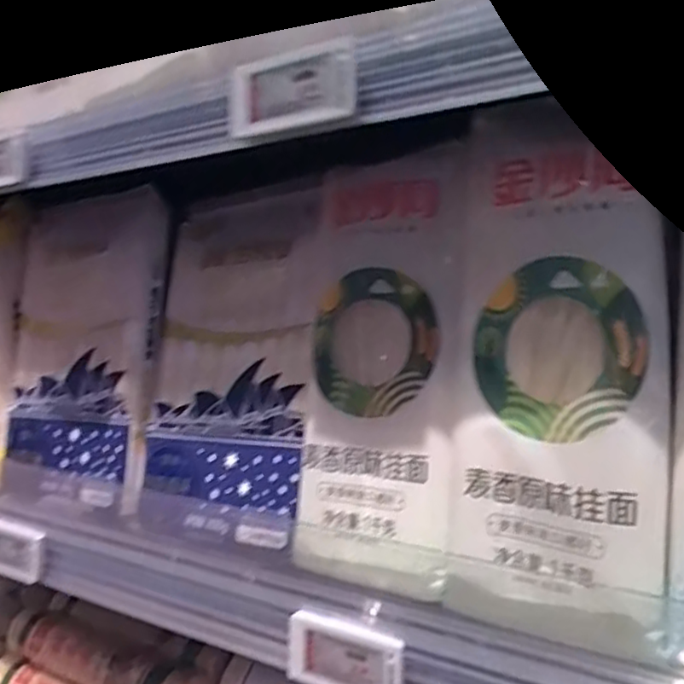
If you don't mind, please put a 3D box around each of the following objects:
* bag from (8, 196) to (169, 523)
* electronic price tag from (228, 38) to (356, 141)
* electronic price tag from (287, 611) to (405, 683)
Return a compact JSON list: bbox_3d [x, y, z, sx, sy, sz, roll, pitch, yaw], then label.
[{"bbox_3d":[-0.219,0.005,0.560,0.176,0.260,0.068,0,-9,27],"label":"bag"},{"bbox_3d":[-0.025,-0.116,0.300,0.073,0.031,0.013,0,9,34],"label":"electronic price tag"},{"bbox_3d":[0.002,0.173,0.351,0.067,0.038,0.012,-1,9,29],"label":"electronic price tag"}]

